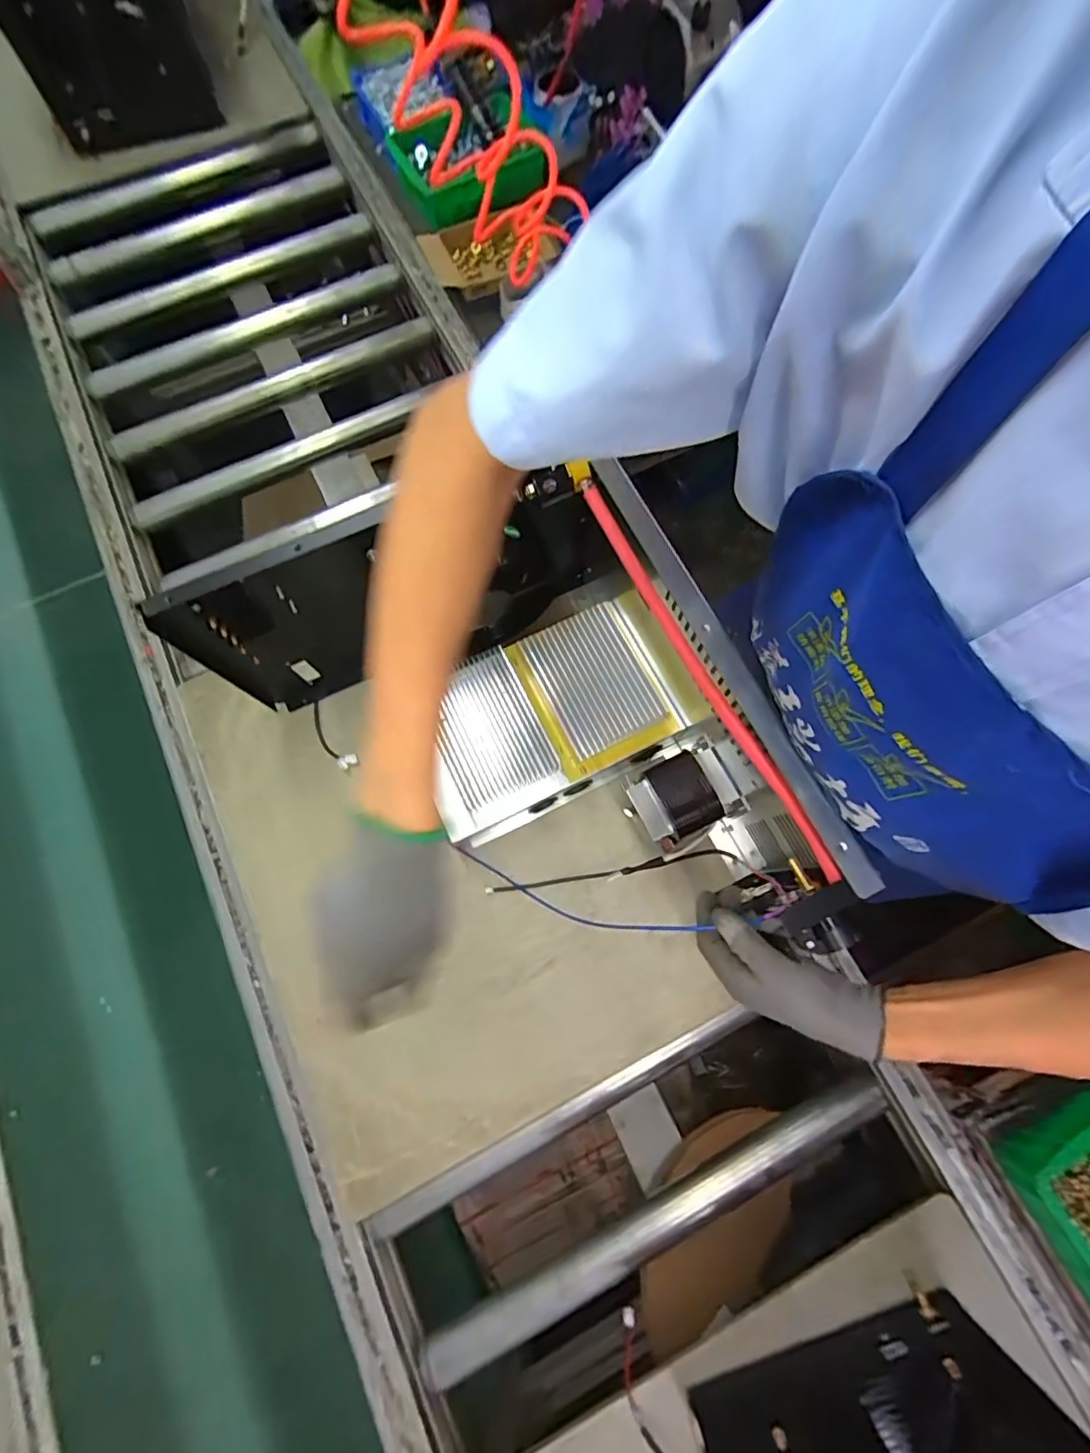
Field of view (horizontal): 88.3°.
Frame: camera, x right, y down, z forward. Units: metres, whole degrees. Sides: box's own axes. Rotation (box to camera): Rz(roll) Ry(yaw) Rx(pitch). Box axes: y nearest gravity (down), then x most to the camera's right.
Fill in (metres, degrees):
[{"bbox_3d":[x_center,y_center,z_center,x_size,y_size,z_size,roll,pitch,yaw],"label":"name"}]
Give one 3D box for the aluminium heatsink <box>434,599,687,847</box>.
[{"bbox_3d":[-0.008,-0.006,0.728,0.308,0.092,0.200,-25,75,-6],"label":"aluminium heatsink"}]

